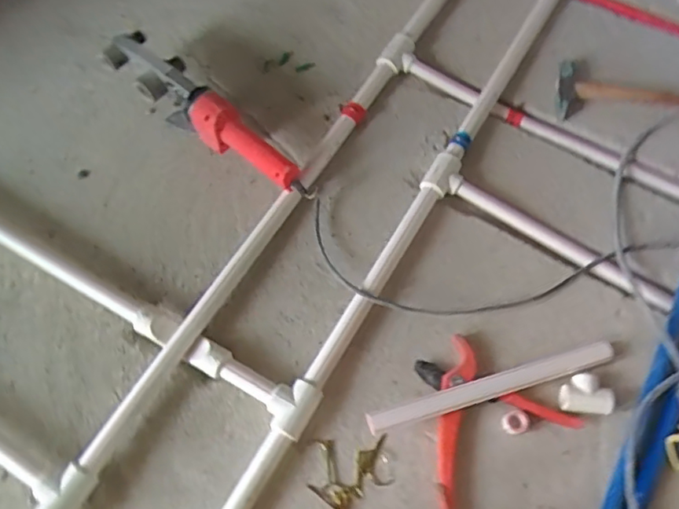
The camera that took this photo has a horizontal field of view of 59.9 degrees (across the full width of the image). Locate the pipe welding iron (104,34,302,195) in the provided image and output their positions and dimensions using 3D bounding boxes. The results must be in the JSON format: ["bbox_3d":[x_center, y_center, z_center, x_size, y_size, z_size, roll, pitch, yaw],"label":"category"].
[{"bbox_3d":[-0.190,-0.195,0.836,0.347,0.103,0.076,39,72,16],"label":"pipe welding iron"}]

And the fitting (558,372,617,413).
[{"bbox_3d":[0.297,0.166,0.706,0.063,0.022,0.045,4,66,3],"label":"fitting"}]

